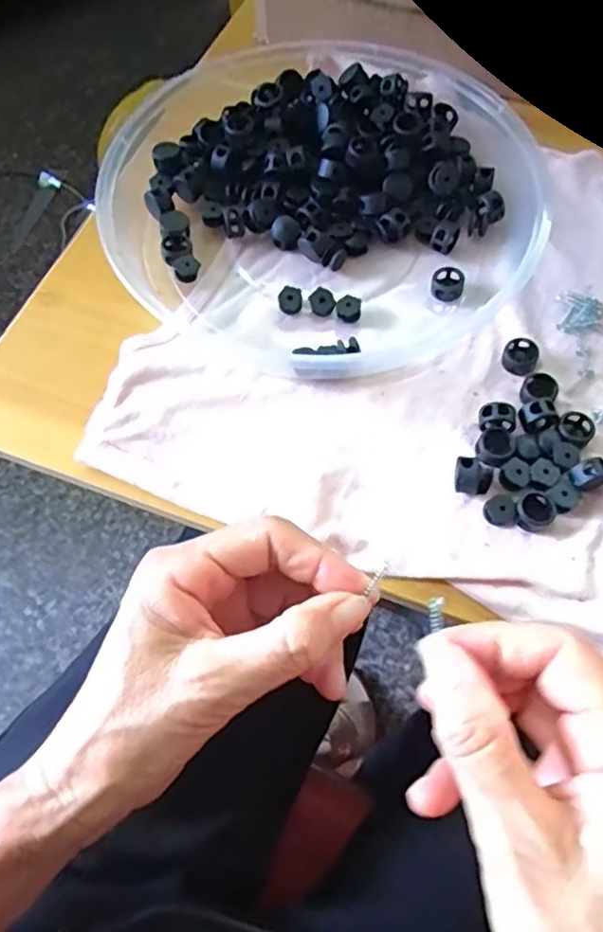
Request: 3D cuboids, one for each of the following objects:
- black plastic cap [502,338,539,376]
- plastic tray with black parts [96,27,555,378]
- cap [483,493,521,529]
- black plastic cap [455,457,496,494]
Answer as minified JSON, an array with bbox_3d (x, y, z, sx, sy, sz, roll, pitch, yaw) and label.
[{"bbox_3d":[0.112,-0.056,0.322,0.017,0.008,0.019,11,65,5],"label":"black plastic cap"},{"bbox_3d":[0.015,-0.152,0.358,0.229,0.038,0.234,21,66,9],"label":"plastic tray with black parts"},{"bbox_3d":[0.090,0.021,0.285,0.014,0.006,0.014,0,64,0],"label":"cap"},{"bbox_3d":[0.079,0.005,0.289,0.018,0.013,0.014,10,65,4],"label":"black plastic cap"}]

